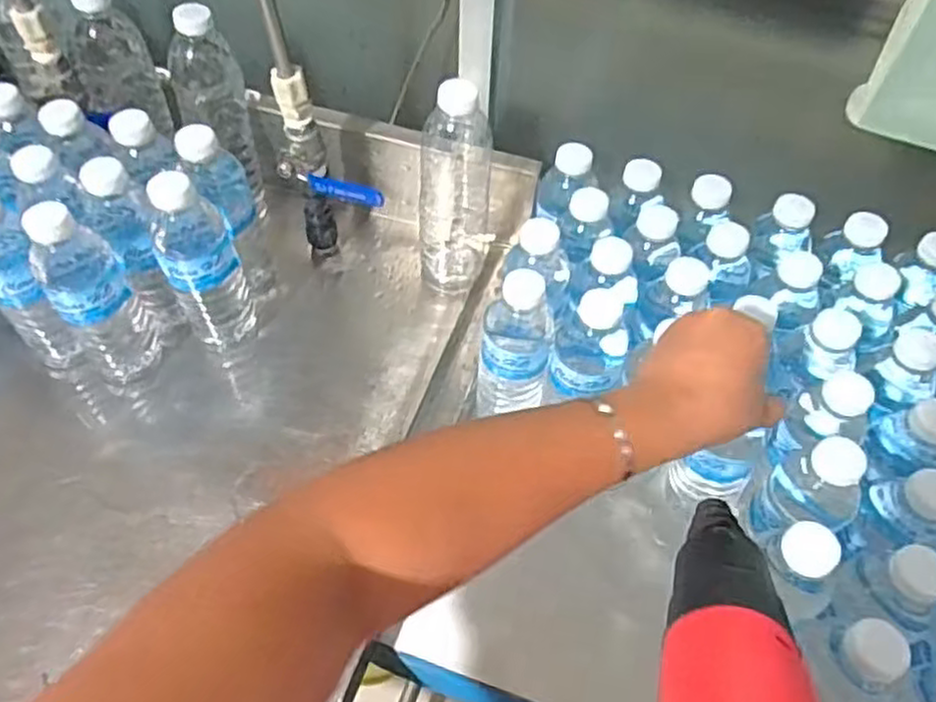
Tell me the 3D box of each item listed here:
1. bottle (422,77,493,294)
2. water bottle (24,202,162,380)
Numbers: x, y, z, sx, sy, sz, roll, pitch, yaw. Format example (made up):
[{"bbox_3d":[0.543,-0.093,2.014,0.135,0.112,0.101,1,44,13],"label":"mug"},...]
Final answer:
[{"bbox_3d":[-0.011,-0.139,0.650,0.058,0.213,0.055,3,53,0],"label":"bottle"},{"bbox_3d":[-0.297,-0.043,0.584,0.060,0.168,0.074,-27,58,-21],"label":"water bottle"}]

